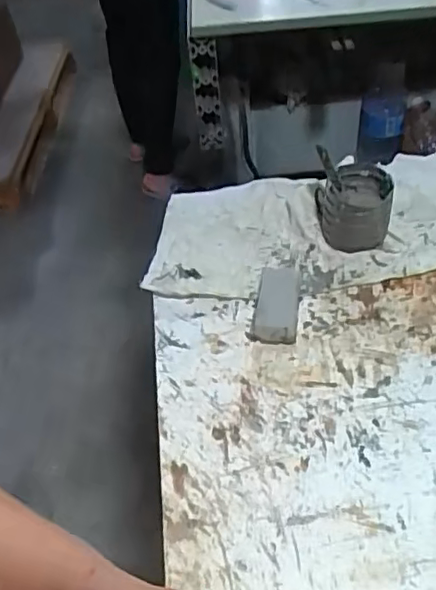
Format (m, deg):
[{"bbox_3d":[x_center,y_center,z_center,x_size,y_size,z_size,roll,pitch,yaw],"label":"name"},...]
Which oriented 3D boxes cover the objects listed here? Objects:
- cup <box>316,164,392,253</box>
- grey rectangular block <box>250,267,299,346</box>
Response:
[{"bbox_3d":[0.131,-0.091,0.579,0.062,0.051,0.073,-1,46,5],"label":"cup"},{"bbox_3d":[0.052,0.004,0.514,0.037,0.026,0.078,5,47,11],"label":"grey rectangular block"}]

